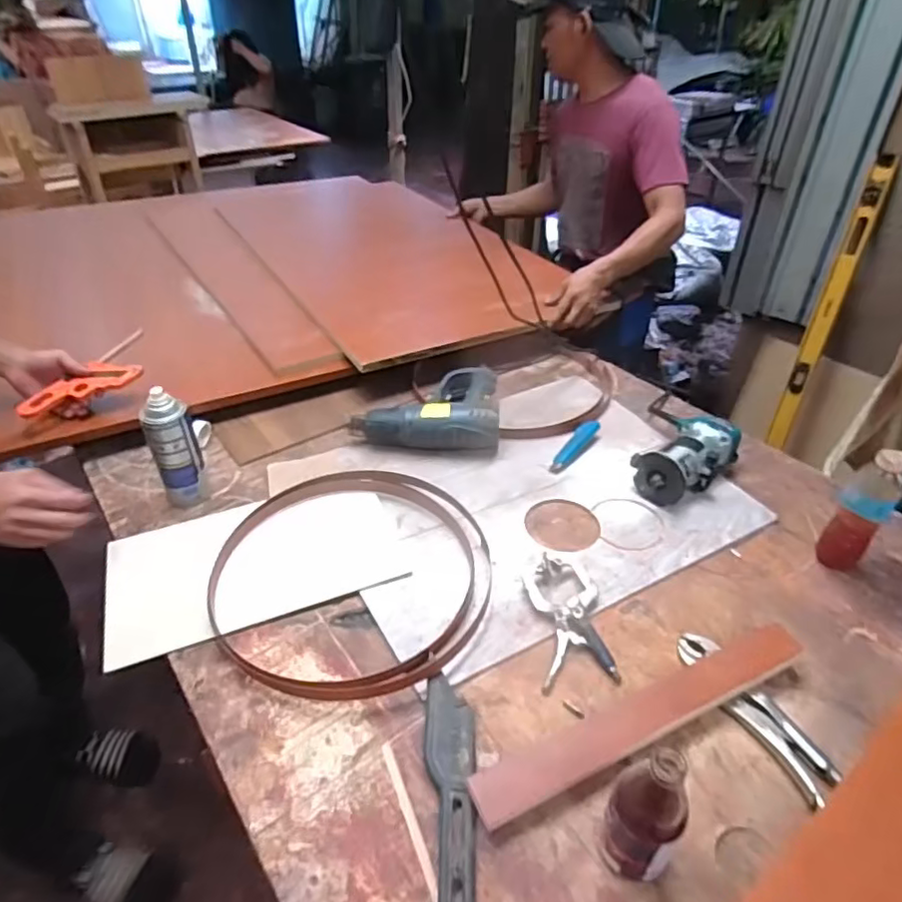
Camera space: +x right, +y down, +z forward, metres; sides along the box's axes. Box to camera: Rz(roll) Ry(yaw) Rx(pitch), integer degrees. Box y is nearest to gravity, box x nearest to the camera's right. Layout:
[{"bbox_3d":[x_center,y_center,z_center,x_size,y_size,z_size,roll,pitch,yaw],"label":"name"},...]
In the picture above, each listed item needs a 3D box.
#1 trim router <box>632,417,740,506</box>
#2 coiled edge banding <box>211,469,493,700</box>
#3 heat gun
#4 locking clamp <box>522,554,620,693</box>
[{"bbox_3d":[0.383,0.012,0.995,0.198,0.083,0.106,-31,49,-33],"label":"trim router"},{"bbox_3d":[-0.133,0.151,0.847,0.370,0.020,0.398,-3,39,-6],"label":"coiled edge banding"},{"bbox_3d":[-0.041,-0.085,1.106,0.264,0.074,0.212,0,39,-1],"label":"heat gun"},{"bbox_3d":[0.148,0.210,0.767,0.090,0.033,0.172,-2,39,-4],"label":"locking clamp"}]

